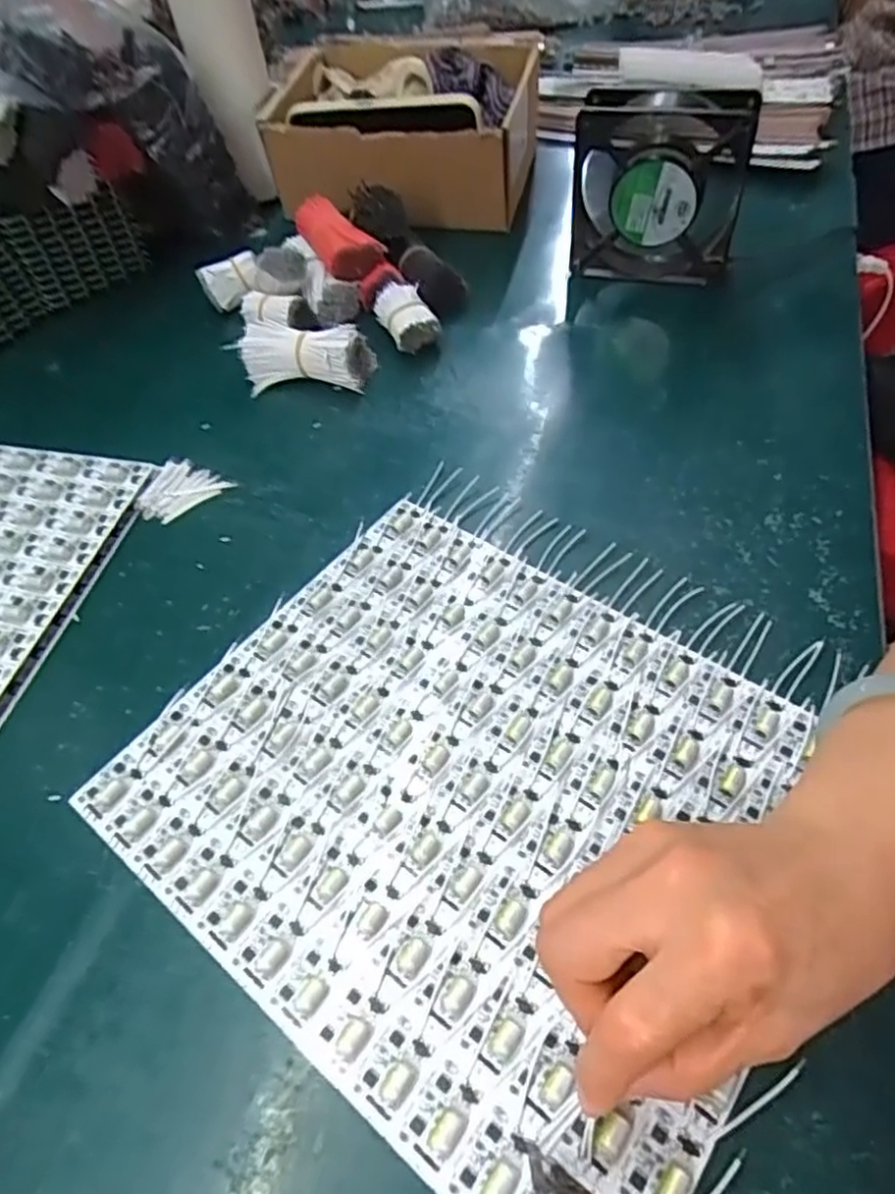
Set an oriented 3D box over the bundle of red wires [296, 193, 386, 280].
[{"bbox_3d":[-0.088,-0.289,0.560,0.042,0.027,0.092,-23,55,-12],"label":"bundle of red wires"}]

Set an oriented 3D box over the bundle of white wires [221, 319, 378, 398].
[{"bbox_3d":[-0.106,-0.174,0.508,0.099,0.035,0.047,10,54,12],"label":"bundle of white wires"}]

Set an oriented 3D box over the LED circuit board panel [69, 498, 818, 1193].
[{"bbox_3d":[0.008,0.080,0.322,0.282,0.009,0.244,31,61,25],"label":"LED circuit board panel"}]

